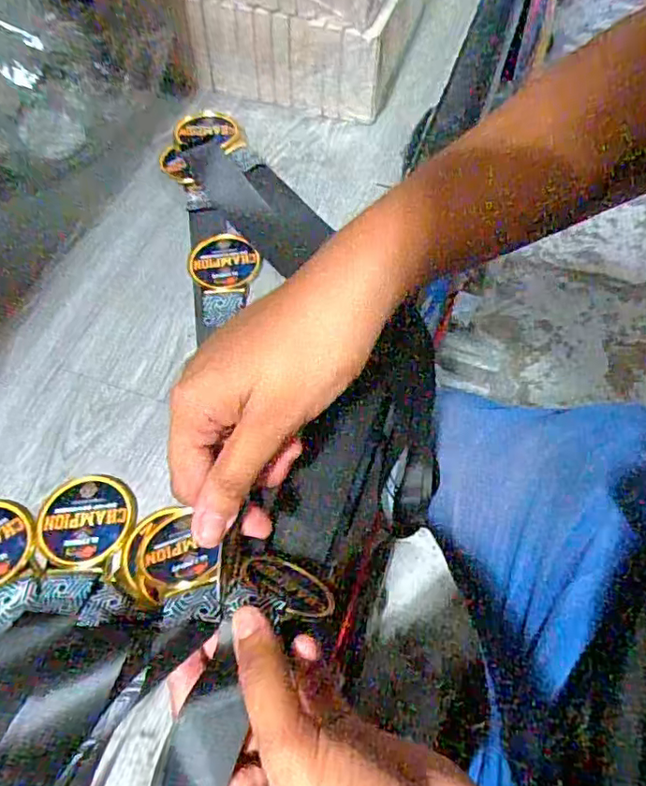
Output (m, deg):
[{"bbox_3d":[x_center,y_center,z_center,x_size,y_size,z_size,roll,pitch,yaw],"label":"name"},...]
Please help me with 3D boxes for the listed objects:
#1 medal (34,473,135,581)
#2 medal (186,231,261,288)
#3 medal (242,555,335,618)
[{"bbox_3d":[-0.122,0.067,0.303,0.047,0.004,0.051,1,59,3],"label":"medal"},{"bbox_3d":[-0.067,-0.089,0.397,0.047,0.004,0.046,2,59,3],"label":"medal"},{"bbox_3d":[-0.016,0.092,0.286,0.046,0.042,0.004,27,101,14],"label":"medal"}]

